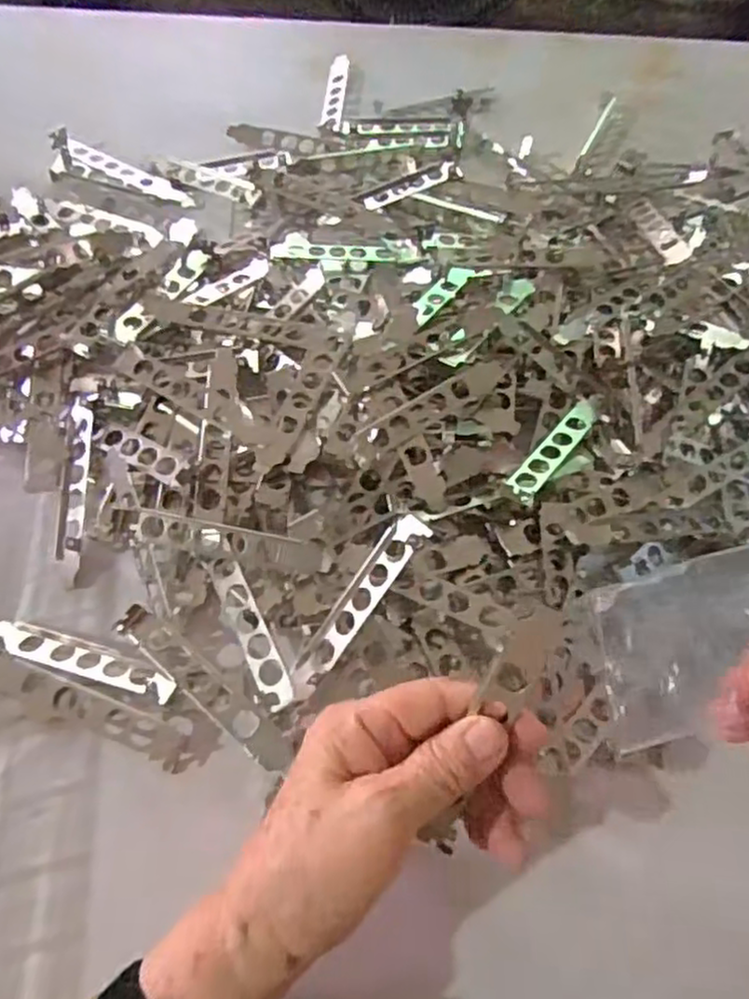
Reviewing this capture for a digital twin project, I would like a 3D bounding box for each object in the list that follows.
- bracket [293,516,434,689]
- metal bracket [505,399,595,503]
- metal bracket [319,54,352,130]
[{"bbox_3d":[-0.009,0.054,0.365,0.020,0.014,0.107,37,97,15],"label":"bracket"},{"bbox_3d":[0.111,-0.032,0.424,0.019,0.010,0.115,33,47,14],"label":"metal bracket"},{"bbox_3d":[-0.035,-0.370,0.632,0.018,0.004,0.110,7,61,-2],"label":"metal bracket"}]

